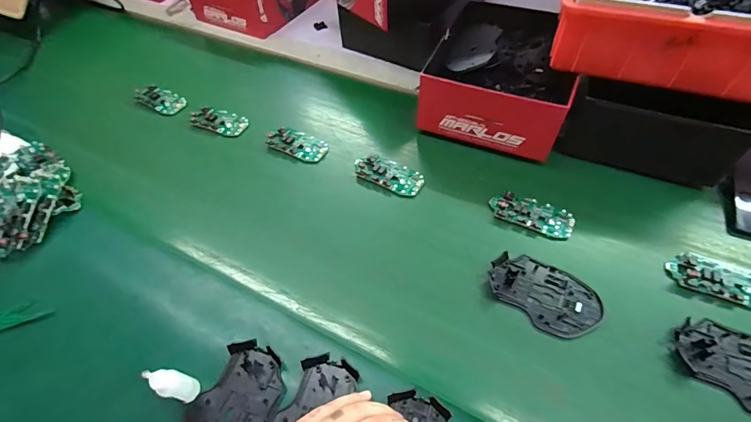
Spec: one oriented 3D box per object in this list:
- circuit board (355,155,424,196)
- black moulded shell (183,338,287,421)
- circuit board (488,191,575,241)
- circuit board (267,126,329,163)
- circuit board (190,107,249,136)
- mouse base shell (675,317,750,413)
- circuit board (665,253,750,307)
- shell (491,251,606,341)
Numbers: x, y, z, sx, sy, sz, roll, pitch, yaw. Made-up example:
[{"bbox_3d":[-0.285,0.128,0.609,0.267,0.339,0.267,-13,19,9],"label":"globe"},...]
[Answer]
[{"bbox_3d":[0.017,-0.049,0.529,0.096,0.014,0.040,22,58,19],"label":"circuit board"},{"bbox_3d":[-0.132,0.184,0.359,0.074,0.014,0.112,24,58,21],"label":"black moulded shell"},{"bbox_3d":[0.192,0.005,0.478,0.099,0.014,0.042,18,56,17],"label":"circuit board"},{"bbox_3d":[-0.115,-0.100,0.573,0.088,0.014,0.043,20,57,18],"label":"circuit board"},{"bbox_3d":[-0.248,-0.143,0.614,0.098,0.009,0.043,16,56,16],"label":"circuit board"},{"bbox_3d":[0.348,0.147,0.363,0.110,0.011,0.072,29,60,23],"label":"mouse base shell"},{"bbox_3d":[0.374,0.075,0.415,0.101,0.009,0.050,14,55,14],"label":"circuit board"},{"bbox_3d":[0.181,0.089,0.419,0.112,0.009,0.072,33,62,25],"label":"shell"}]

